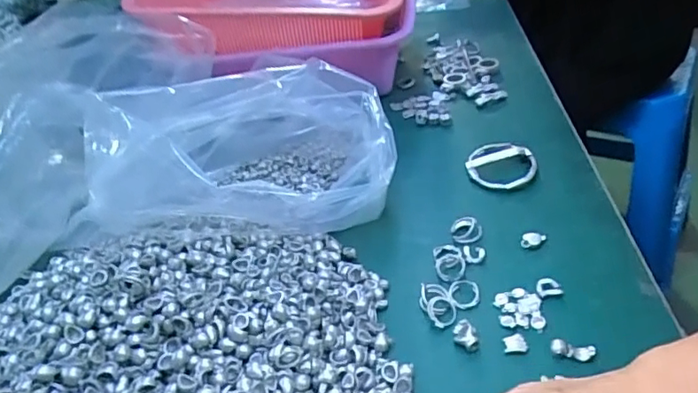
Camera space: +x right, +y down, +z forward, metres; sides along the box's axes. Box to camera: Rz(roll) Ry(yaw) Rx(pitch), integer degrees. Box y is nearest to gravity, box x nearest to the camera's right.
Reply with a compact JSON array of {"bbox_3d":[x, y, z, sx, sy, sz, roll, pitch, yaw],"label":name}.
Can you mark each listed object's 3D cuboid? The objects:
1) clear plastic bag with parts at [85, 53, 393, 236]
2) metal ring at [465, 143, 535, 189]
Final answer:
[{"bbox_3d":[-0.084,-0.049,0.468,0.225,0.120,0.133,-12,37,-6],"label":"clear plastic bag with parts"},{"bbox_3d":[0.134,-0.029,0.495,0.059,0.013,0.057,-5,37,4],"label":"metal ring"}]

